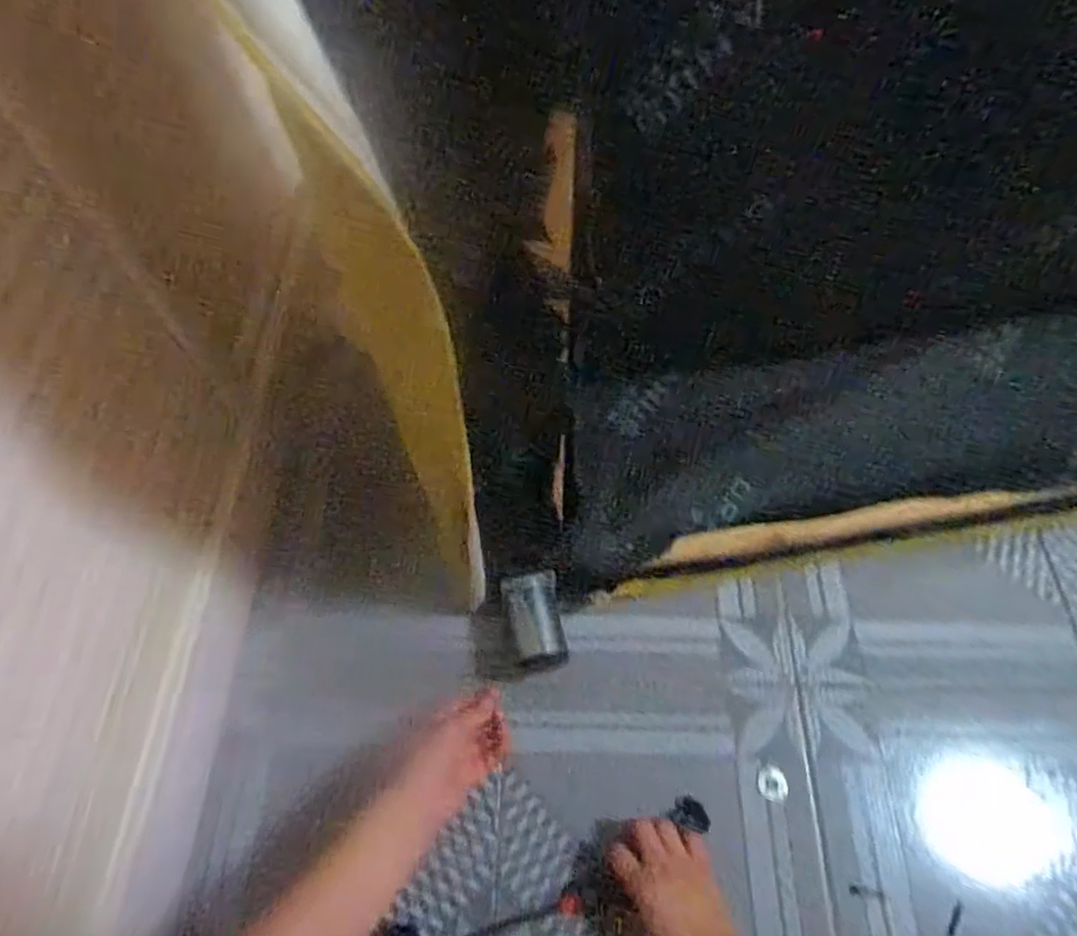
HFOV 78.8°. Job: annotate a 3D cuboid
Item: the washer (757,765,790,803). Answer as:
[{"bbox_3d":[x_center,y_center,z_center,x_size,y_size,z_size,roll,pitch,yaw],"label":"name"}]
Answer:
[{"bbox_3d":[0.230,0.310,0.642,0.030,0.004,0.032,-1,62,2],"label":"washer"}]

